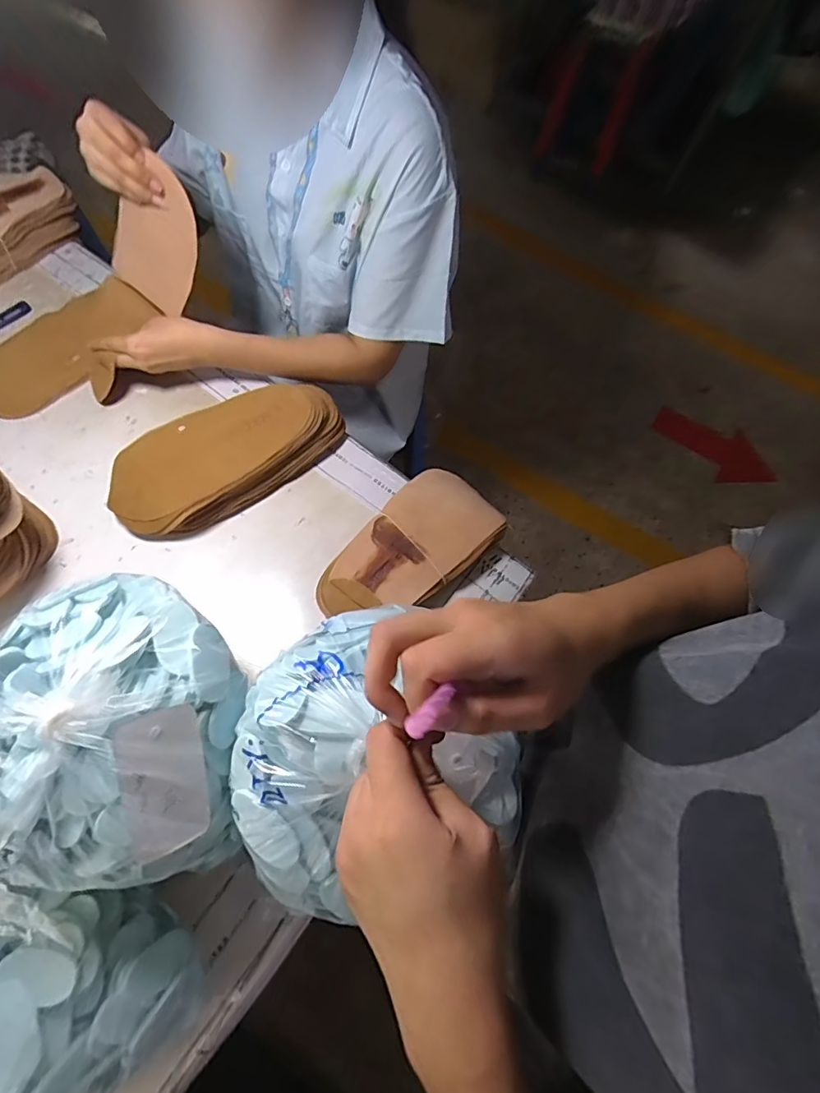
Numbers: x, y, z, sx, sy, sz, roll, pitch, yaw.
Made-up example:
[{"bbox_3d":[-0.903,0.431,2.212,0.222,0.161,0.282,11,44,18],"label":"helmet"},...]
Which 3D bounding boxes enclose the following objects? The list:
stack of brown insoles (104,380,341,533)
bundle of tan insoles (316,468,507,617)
[{"bbox_3d":[-0.218,-0.114,0.623,0.289,0.060,0.128,-25,67,-13],"label":"stack of brown insoles"},{"bbox_3d":[-0.001,-0.003,0.589,0.234,0.028,0.122,-40,72,-19],"label":"bundle of tan insoles"}]

